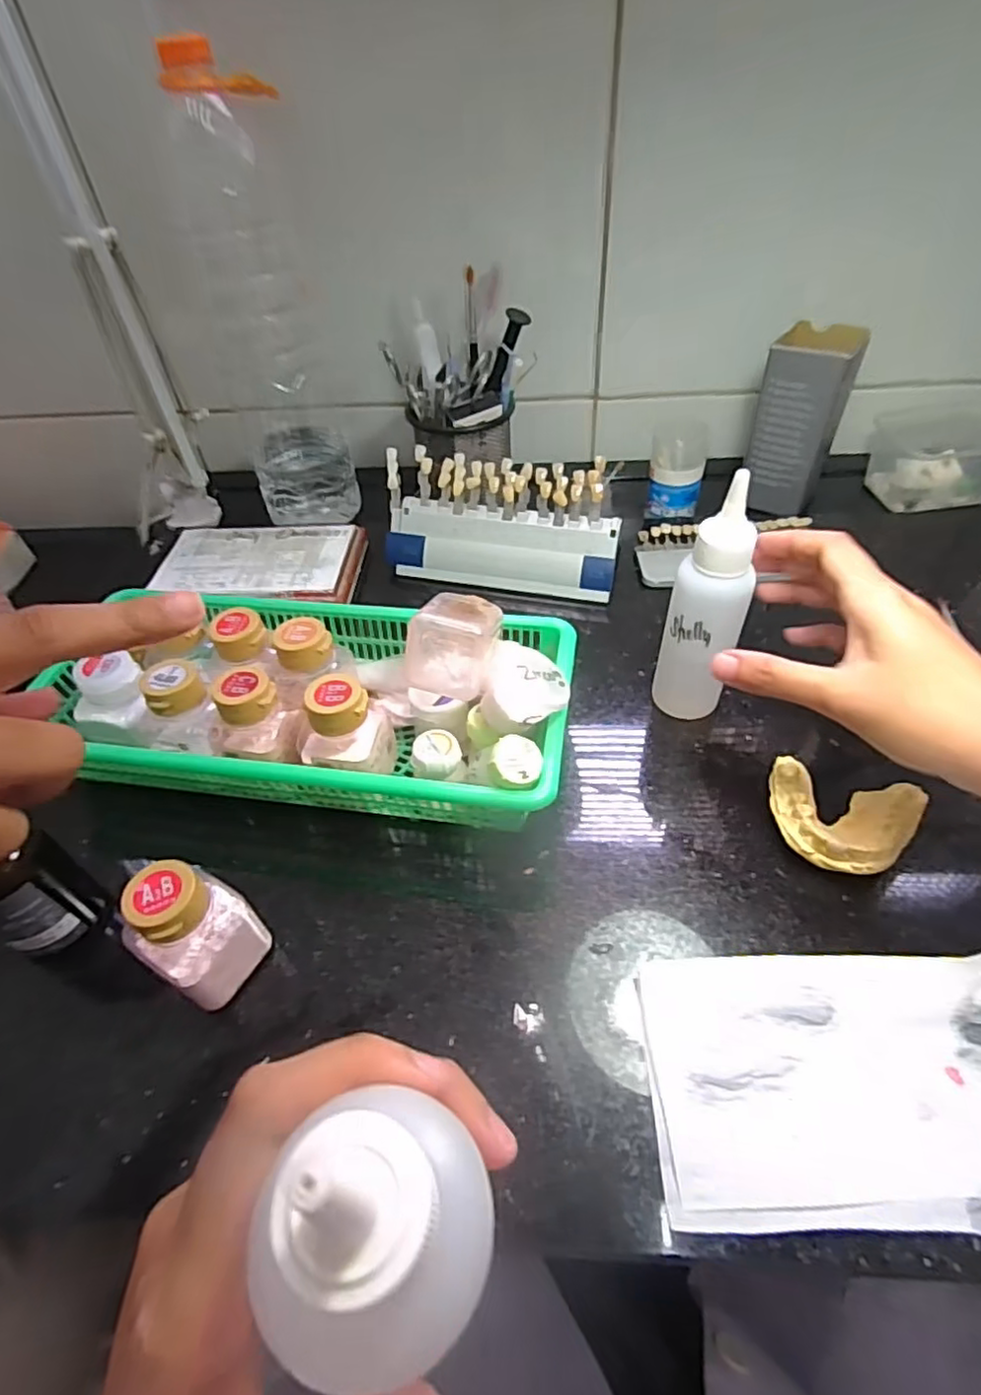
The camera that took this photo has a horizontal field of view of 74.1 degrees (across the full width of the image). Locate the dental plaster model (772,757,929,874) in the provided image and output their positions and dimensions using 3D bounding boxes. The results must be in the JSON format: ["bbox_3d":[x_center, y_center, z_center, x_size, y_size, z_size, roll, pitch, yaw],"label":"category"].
[{"bbox_3d":[0.177,0.064,0.329,0.069,0.024,0.050,14,50,17],"label":"dental plaster model"}]

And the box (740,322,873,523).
[{"bbox_3d":[0.252,-0.226,0.534,0.063,0.127,0.059,24,54,24],"label":"box"}]

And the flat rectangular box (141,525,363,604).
[{"bbox_3d":[-0.178,-0.102,0.505,0.146,0.021,0.093,0,48,5],"label":"flat rectangular box"}]

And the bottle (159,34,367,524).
[{"bbox_3d":[-0.173,-0.278,0.502,0.089,0.298,0.073,-19,49,-12],"label":"bottle"}]

